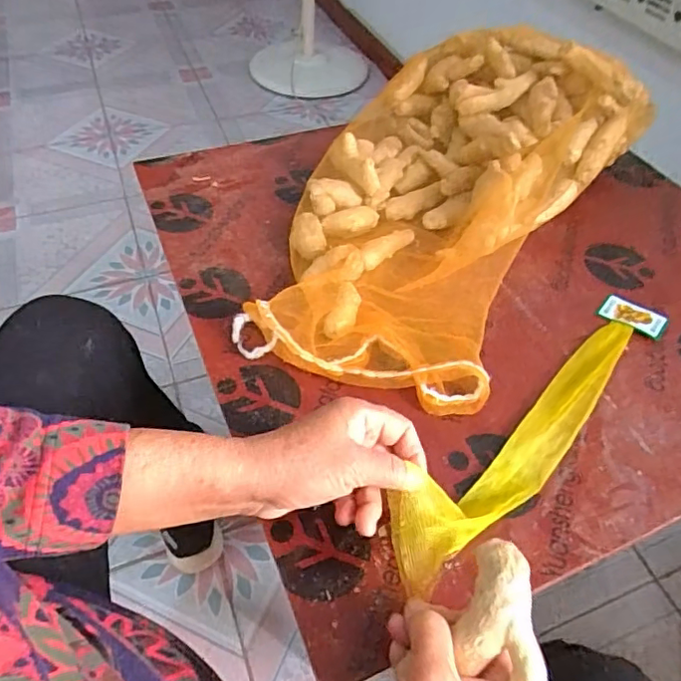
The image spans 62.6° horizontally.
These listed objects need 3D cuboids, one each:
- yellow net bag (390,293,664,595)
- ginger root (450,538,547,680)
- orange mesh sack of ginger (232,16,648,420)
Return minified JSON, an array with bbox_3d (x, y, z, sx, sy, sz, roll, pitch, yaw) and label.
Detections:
[{"bbox_3d":[0.168,0.062,0.459,0.056,0.045,0.386,38,48,25],"label":"yellow net bag"},{"bbox_3d":[0.085,0.152,0.308,0.041,0.021,0.078,1,50,-3],"label":"ginger root"},{"bbox_3d":[0.107,-0.166,0.588,0.266,0.121,0.502,27,54,18],"label":"orange mesh sack of ginger"}]

